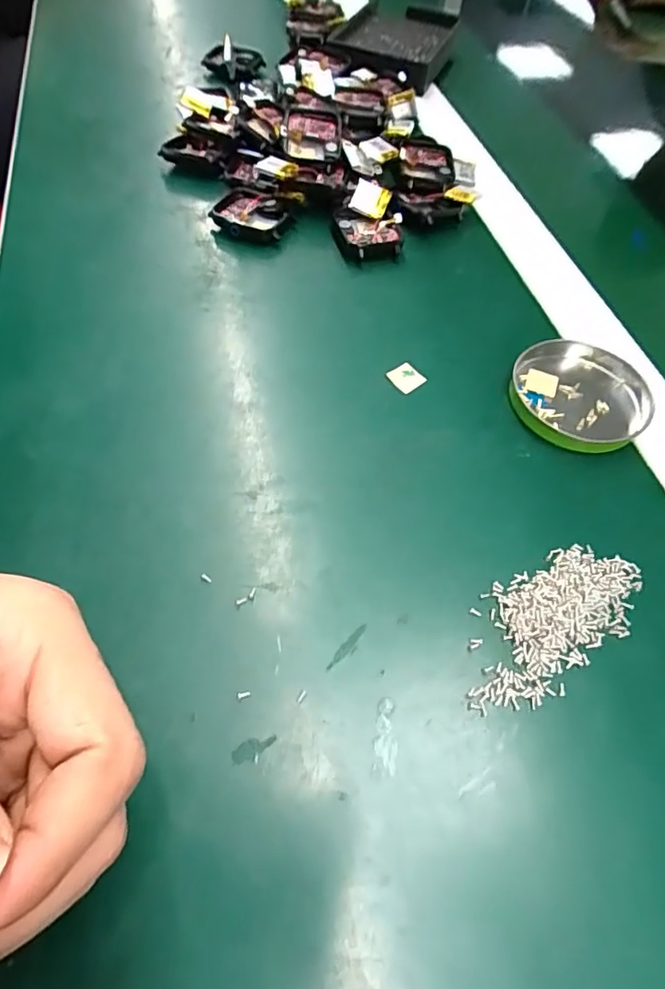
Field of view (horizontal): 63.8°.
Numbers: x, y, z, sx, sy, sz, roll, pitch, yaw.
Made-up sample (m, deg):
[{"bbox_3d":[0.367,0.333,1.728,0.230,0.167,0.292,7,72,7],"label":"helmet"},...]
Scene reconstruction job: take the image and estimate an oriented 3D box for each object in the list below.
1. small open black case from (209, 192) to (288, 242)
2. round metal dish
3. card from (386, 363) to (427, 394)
[{"bbox_3d":[-0.051,-0.168,0.325,0.043,0.013,0.031,25,58,11],"label":"small open black case"},{"bbox_3d":[0.122,-0.049,0.263,0.065,0.011,0.061,2,57,-3],"label":"round metal dish"},{"bbox_3d":[0.037,-0.059,0.267,0.015,0.004,0.013,-27,63,-20],"label":"card"}]

